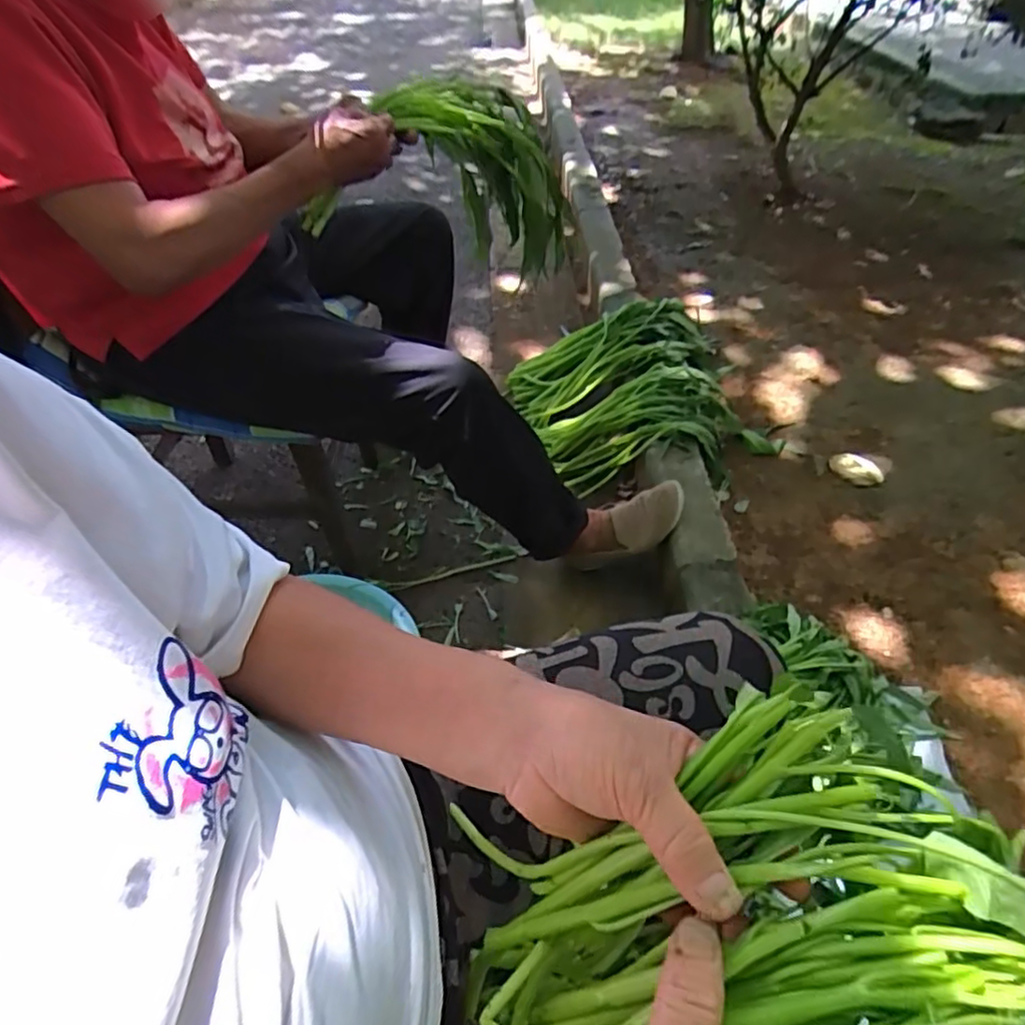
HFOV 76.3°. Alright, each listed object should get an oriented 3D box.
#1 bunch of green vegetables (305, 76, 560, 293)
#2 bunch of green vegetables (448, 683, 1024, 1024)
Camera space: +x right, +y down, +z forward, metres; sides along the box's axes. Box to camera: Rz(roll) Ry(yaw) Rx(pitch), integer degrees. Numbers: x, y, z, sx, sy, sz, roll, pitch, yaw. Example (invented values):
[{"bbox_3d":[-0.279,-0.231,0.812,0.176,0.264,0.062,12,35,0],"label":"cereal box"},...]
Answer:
[{"bbox_3d":[-0.097,-0.391,0.813,0.309,0.229,0.114,-15,49,-14],"label":"bunch of green vegetables"},{"bbox_3d":[0.076,0.188,0.302,0.268,0.084,0.138,-34,45,23],"label":"bunch of green vegetables"}]

